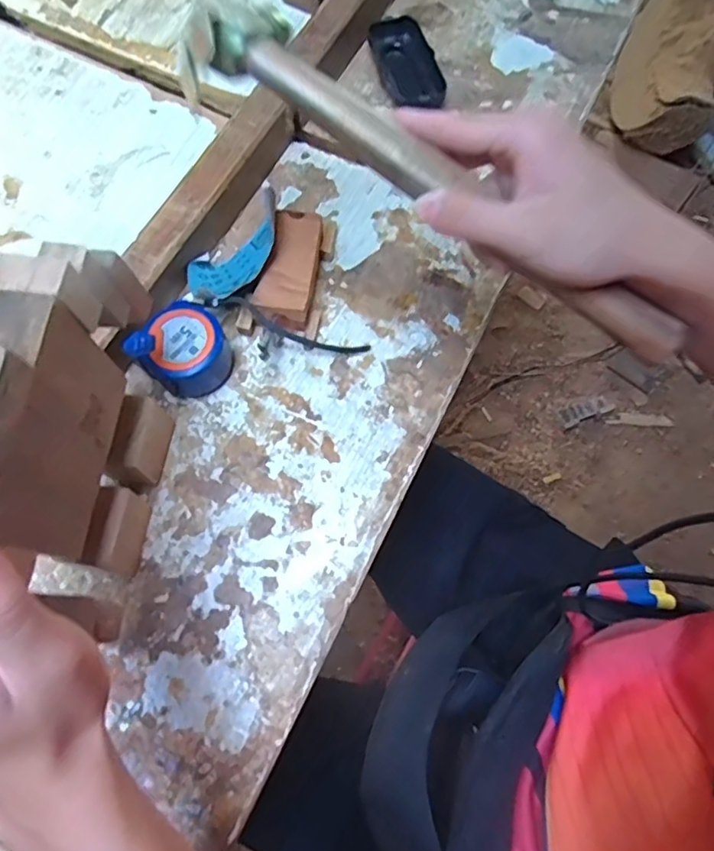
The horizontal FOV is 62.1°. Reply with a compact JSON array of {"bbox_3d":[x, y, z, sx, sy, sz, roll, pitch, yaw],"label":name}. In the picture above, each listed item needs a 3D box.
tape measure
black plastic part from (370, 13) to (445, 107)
[{"bbox_3d":[-0.128,-0.054,0.440,0.060,0.043,0.061,35,71,11],"label":"tape measure"},{"bbox_3d":[0.051,-0.350,0.574,0.055,0.016,0.124,-17,66,1],"label":"black plastic part"}]

